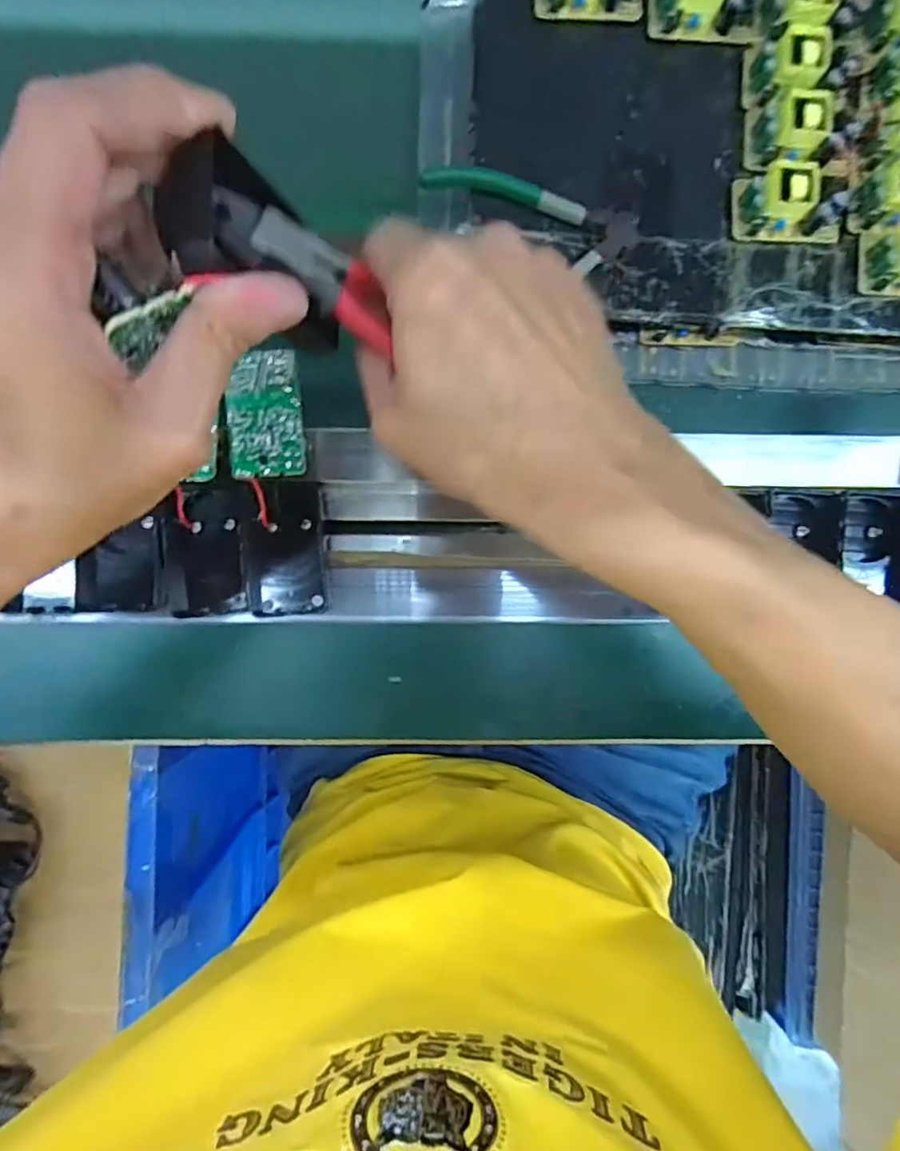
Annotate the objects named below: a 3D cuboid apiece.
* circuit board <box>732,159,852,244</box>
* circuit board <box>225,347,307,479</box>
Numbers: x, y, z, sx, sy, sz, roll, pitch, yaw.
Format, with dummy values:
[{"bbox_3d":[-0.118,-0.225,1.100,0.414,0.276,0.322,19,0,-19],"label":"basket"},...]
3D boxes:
[{"bbox_3d":[0.206,-0.227,0.351,0.066,0.023,0.045,0,88,-1],"label":"circuit board"},{"bbox_3d":[-0.096,-0.083,0.304,0.037,0.006,0.064,-3,89,-1],"label":"circuit board"}]

